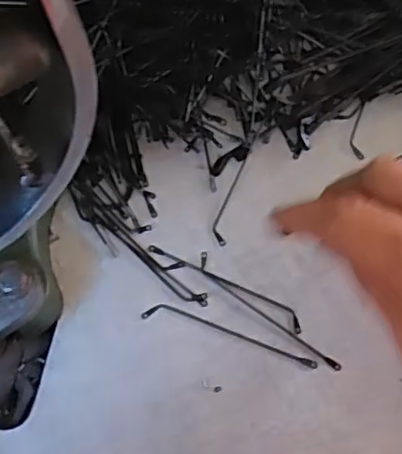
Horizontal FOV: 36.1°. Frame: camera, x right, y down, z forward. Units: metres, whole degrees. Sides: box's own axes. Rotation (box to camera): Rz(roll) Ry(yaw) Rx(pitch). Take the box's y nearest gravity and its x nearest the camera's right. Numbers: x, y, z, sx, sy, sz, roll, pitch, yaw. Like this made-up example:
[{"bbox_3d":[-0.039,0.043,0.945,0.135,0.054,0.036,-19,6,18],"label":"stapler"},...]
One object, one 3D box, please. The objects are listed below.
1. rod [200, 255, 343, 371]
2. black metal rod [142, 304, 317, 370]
[{"bbox_3d":[0.031,0.041,0.302,0.087,0.004,0.009,39,73,17],"label":"rod"},{"bbox_3d":[0.014,0.051,0.298,0.087,0.004,0.010,15,68,9],"label":"black metal rod"}]

